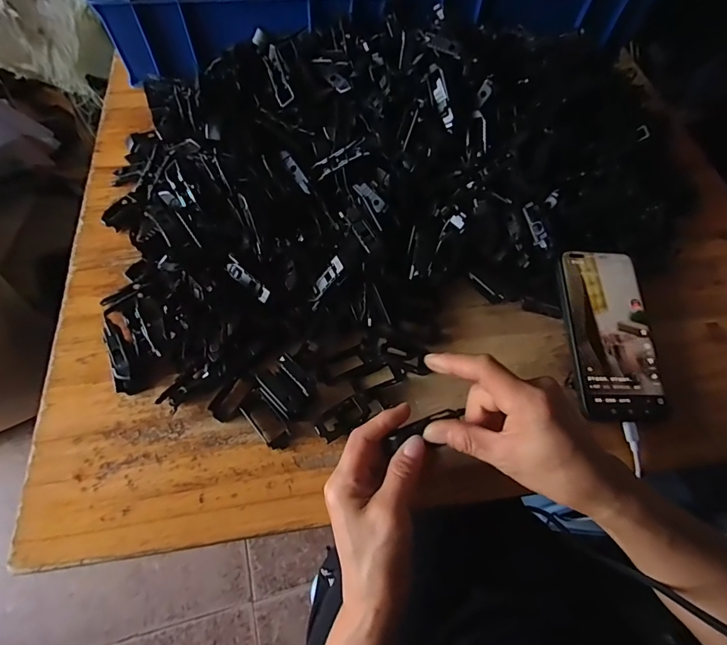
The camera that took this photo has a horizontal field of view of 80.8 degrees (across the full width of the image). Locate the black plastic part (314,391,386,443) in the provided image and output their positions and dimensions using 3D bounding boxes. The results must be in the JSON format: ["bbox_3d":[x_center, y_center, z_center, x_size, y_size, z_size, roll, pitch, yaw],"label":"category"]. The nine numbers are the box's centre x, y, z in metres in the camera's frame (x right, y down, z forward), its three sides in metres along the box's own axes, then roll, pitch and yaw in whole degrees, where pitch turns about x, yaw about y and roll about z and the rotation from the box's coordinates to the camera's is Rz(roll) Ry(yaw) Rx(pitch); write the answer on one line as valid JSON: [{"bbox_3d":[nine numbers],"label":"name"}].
[{"bbox_3d":[-0.012,0.076,0.361,0.062,0.013,0.025,-29,68,-17],"label":"black plastic part"}]

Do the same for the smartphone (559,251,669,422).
[{"bbox_3d":[0.225,0.007,0.390,0.077,0.007,0.159,1,69,-6],"label":"smartphone"}]

